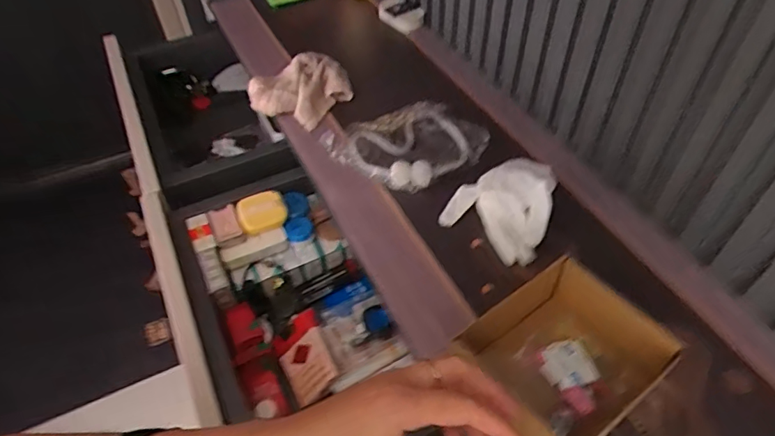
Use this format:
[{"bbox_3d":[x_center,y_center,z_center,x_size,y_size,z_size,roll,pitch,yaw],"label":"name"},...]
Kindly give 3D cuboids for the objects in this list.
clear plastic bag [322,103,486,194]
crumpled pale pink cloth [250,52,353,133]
[{"bbox_3d":[0.025,-0.089,0.587,0.152,0.017,0.133,-28,54,-22],"label":"clear plastic bag"},{"bbox_3d":[-0.112,-0.166,0.661,0.123,0.050,0.103,-35,57,-27],"label":"crumpled pale pink cloth"}]

